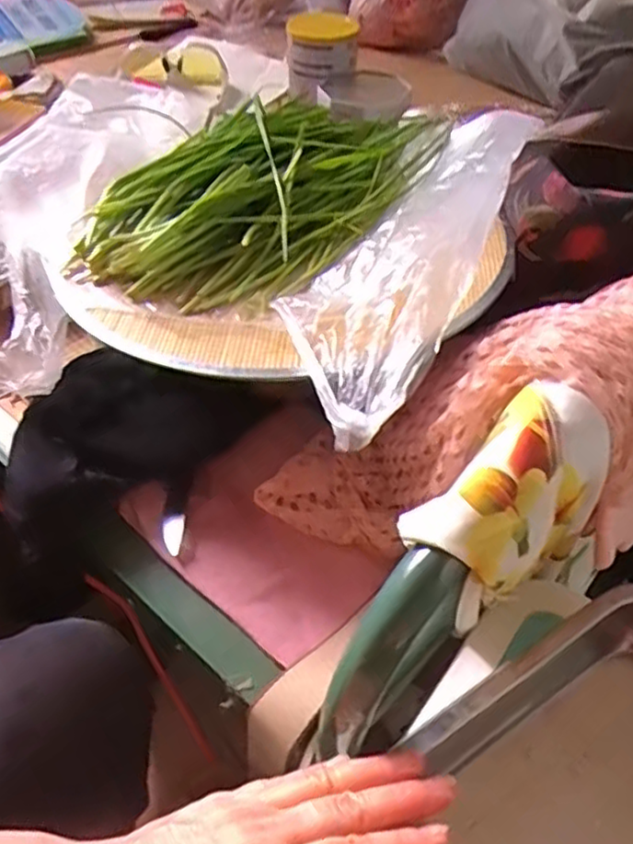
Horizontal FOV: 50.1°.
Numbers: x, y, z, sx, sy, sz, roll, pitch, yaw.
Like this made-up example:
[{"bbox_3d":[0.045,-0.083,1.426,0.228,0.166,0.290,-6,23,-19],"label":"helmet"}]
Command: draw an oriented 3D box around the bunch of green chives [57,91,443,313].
[{"bbox_3d":[-0.033,-0.190,0.551,0.170,0.051,0.304,31,54,23],"label":"bunch of green chives"}]

